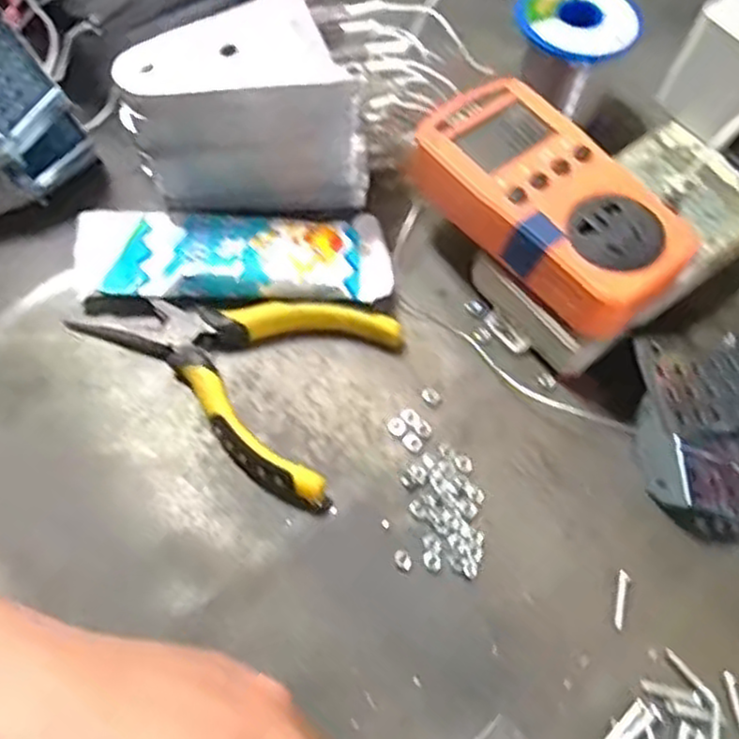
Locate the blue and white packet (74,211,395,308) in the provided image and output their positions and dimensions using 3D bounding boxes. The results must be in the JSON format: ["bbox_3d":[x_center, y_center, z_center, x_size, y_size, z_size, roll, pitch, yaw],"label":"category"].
[{"bbox_3d":[-0.068,-0.059,0.358,0.154,0.011,0.053,-1,67,0],"label":"blue and white packet"}]

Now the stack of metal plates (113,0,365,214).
[{"bbox_3d":[-0.061,-0.123,0.350,0.102,0.078,0.064,-18,65,-11],"label":"stack of metal plates"}]

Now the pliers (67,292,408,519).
[{"bbox_3d":[-0.069,-0.005,0.334,0.143,0.015,0.096,19,68,8],"label":"pliers"}]

